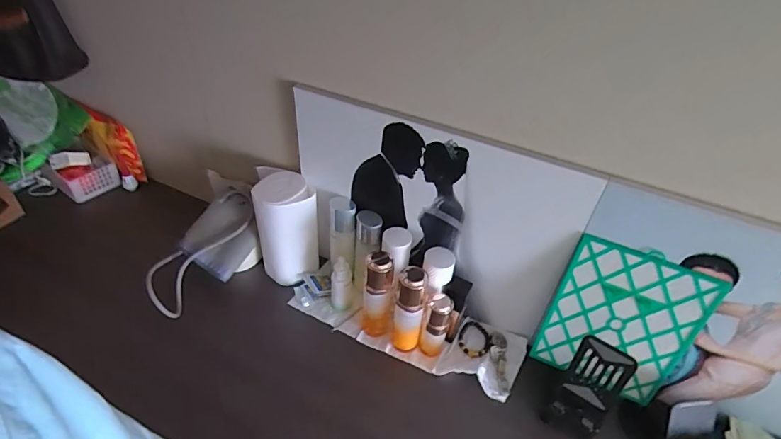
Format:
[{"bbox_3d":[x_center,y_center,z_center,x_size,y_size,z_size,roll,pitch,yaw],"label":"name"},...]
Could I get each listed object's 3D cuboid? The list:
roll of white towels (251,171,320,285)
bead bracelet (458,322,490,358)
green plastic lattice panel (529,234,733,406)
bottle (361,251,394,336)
[{"bbox_3d":[-0.178,0.015,0.775,0.099,0.179,0.092,-8,42,-14],"label":"roll of white towels"},{"bbox_3d":[0.137,0.199,0.733,0.051,0.009,0.063,20,43,17],"label":"bead bracelet"},{"bbox_3d":[0.307,0.140,0.598,0.169,0.219,0.010,20,31,17],"label":"green plastic lattice panel"},{"bbox_3d":[-0.021,0.118,0.691,0.047,0.165,0.052,3,41,-2],"label":"bottle"}]

